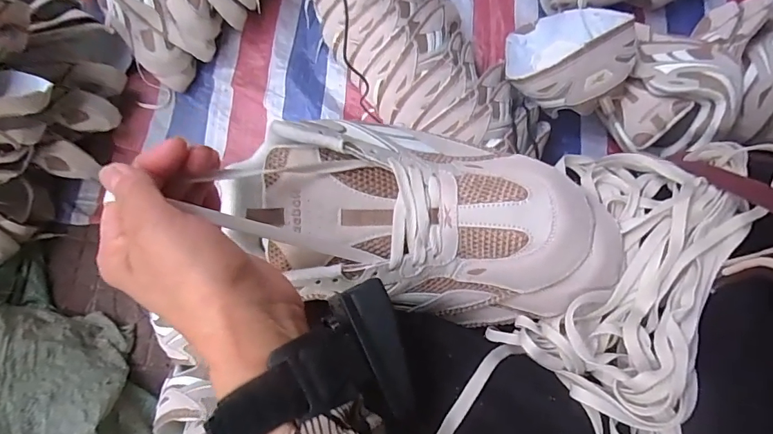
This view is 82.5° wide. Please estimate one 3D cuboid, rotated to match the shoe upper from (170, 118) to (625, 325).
[{"bbox_3d":[0.024,-0.001,0.298,0.251,0.081,0.124,12,76,-3],"label":"shoe upper"}]

